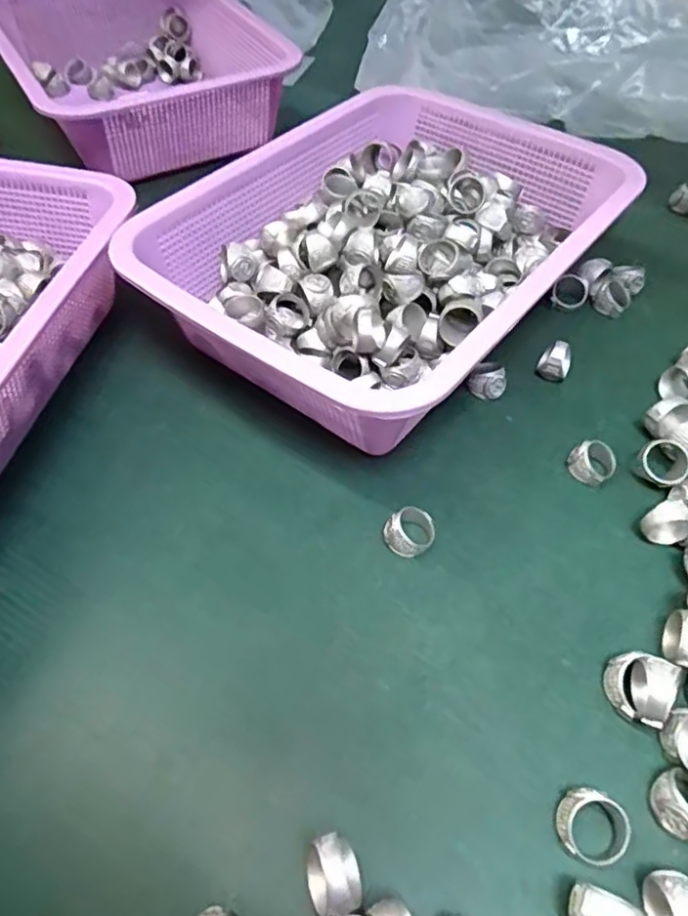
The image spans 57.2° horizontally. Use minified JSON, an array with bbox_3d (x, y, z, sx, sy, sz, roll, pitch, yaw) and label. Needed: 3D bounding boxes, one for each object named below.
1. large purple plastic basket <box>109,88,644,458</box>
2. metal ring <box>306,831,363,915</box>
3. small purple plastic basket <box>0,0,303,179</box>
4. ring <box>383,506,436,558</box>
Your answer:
[{"bbox_3d":[0.039,-0.142,0.426,0.224,0.083,0.294,33,59,22],"label":"large purple plastic basket"},{"bbox_3d":[-0.004,0.153,0.232,0.020,0.023,0.024,-8,53,-7],"label":"metal ring"},{"bbox_3d":[-0.196,-0.369,0.593,0.218,0.078,0.283,-23,56,-17],"label":"small purple plastic basket"},{"bbox_3d":[0.035,0.039,0.329,0.026,0.018,0.023,12,55,9],"label":"ring"}]

